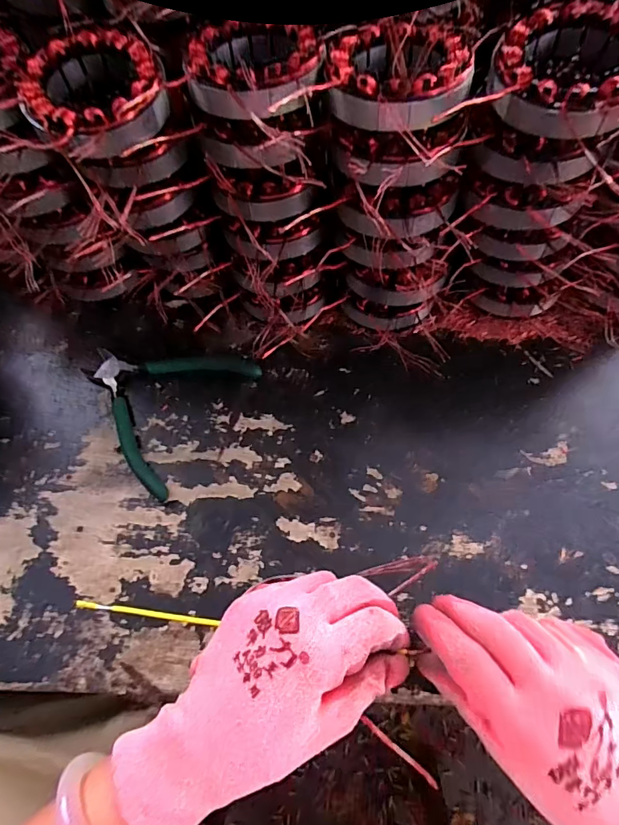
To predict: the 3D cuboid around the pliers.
[{"bbox_3d":[-0.131,-0.017,0.386,0.129,0.008,0.133,29,71,15],"label":"pliers"}]

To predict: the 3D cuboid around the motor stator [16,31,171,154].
[{"bbox_3d":[-0.131,-0.195,0.285,0.088,0.028,0.083,31,71,16],"label":"motor stator"}]

